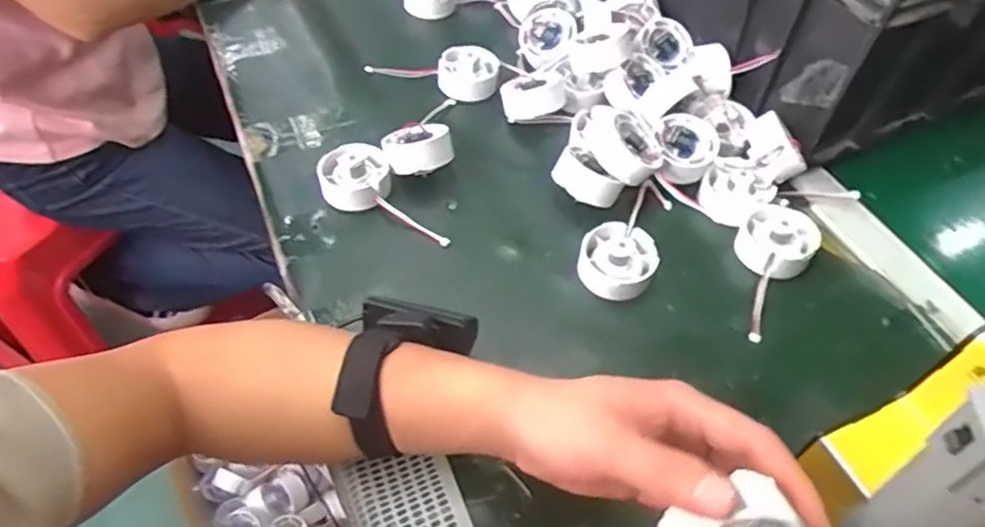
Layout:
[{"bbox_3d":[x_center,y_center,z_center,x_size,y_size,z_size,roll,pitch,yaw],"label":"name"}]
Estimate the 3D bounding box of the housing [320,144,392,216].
[{"bbox_3d":[-0.110,-0.068,0.517,0.053,0.030,0.054,1,53,-1],"label":"housing"}]

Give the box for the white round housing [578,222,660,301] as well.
[{"bbox_3d":[0.093,-0.005,0.474,0.055,0.026,0.058,1,53,-1],"label":"white round housing"}]

